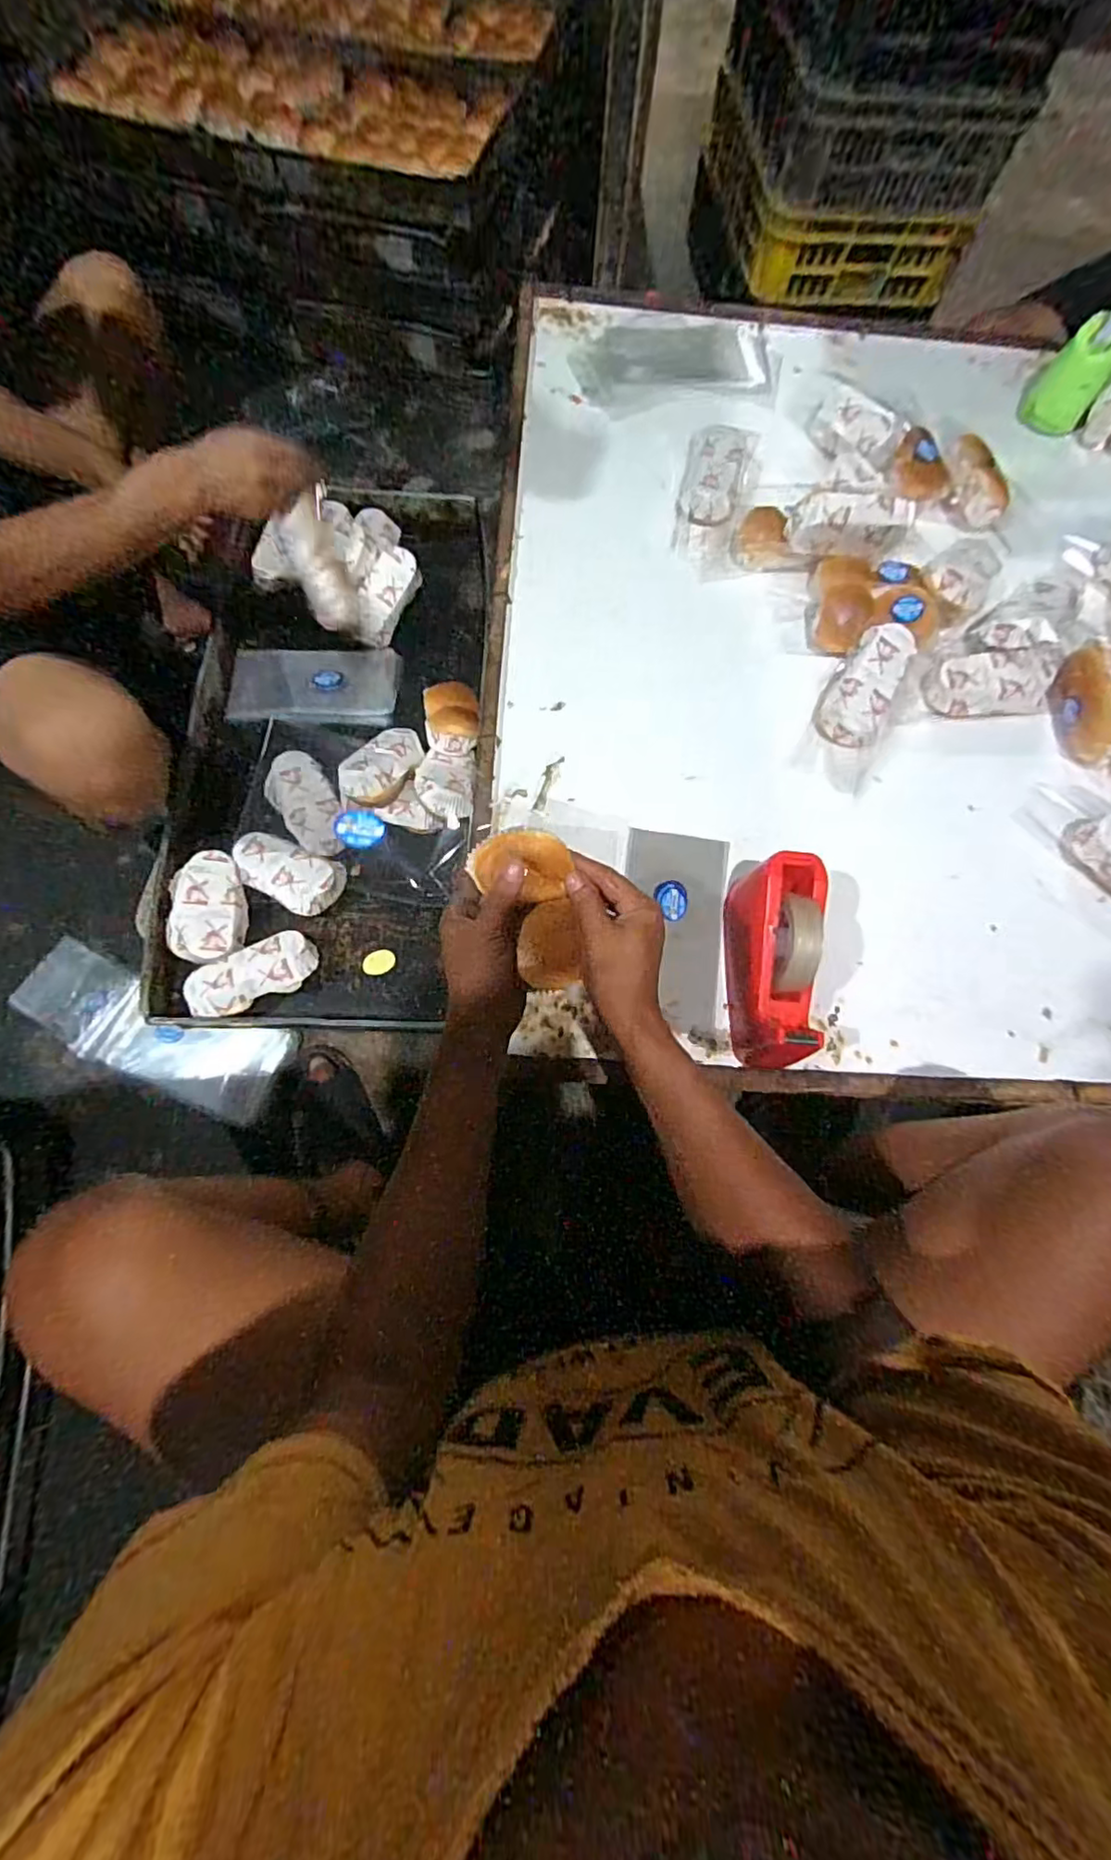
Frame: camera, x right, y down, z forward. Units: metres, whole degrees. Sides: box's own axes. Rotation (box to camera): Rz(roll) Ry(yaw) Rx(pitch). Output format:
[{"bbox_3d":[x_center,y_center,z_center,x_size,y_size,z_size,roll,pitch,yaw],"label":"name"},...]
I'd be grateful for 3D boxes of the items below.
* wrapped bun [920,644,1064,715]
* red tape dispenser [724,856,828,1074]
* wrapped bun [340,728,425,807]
[{"bbox_3d":[0.524,-0.295,0.751,0.148,0.043,0.070,-3,72,-5],"label":"wrapped bun"},{"bbox_3d":[0.218,0.034,0.618,0.070,0.120,0.194,4,71,-3],"label":"red tape dispenser"},{"bbox_3d":[-0.209,-0.205,0.769,0.072,0.050,0.135,24,55,8],"label":"wrapped bun"}]

